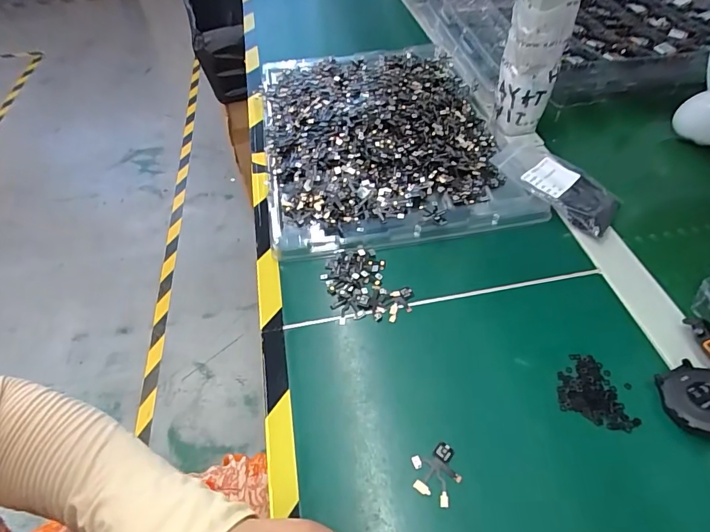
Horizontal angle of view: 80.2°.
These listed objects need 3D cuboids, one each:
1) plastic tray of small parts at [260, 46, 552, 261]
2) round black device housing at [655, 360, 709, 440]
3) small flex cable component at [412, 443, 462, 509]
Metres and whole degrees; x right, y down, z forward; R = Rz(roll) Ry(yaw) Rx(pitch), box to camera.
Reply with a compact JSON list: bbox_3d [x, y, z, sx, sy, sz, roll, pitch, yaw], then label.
[{"bbox_3d":[0.026,-0.181,0.505,0.269,0.033,0.377,-9,51,-5],"label":"plastic tray of small parts"},{"bbox_3d":[0.238,0.091,0.289,0.050,0.010,0.050,-15,40,13],"label":"round black device housing"},{"bbox_3d":[0.053,0.133,0.275,0.031,0.004,0.035,25,56,21],"label":"small flex cable component"}]

